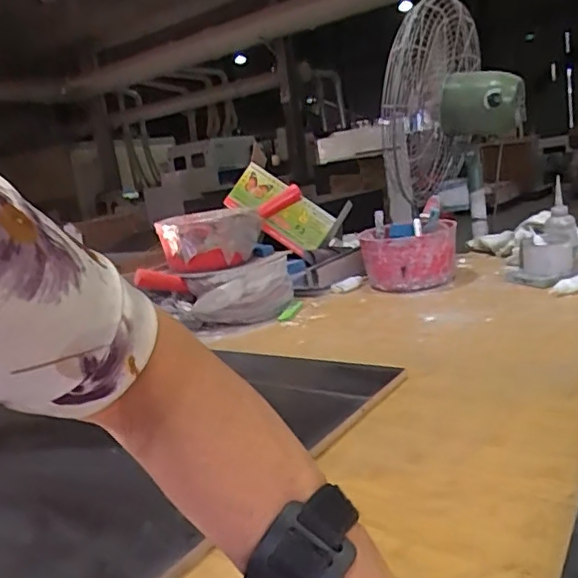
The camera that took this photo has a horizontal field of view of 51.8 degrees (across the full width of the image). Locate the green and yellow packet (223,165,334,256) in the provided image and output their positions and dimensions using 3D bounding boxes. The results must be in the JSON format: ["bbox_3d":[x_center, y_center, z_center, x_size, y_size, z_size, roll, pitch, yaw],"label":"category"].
[{"bbox_3d":[-0.024,-0.175,1.299,0.232,0.112,0.066,35,8,11],"label":"green and yellow packet"}]

